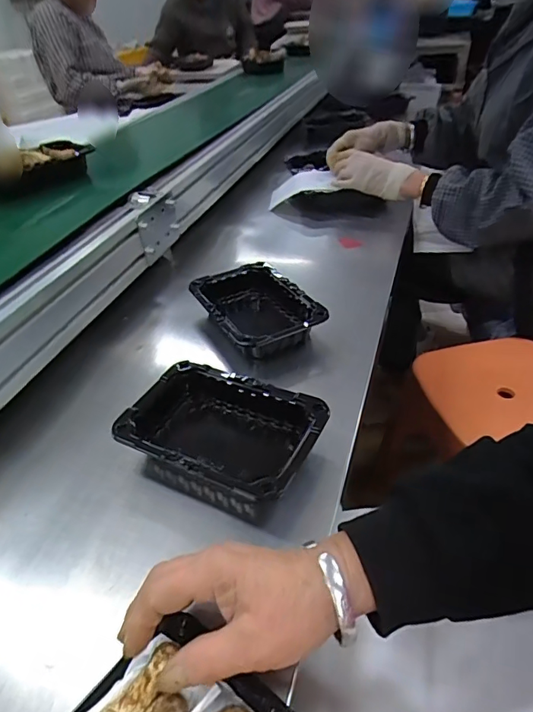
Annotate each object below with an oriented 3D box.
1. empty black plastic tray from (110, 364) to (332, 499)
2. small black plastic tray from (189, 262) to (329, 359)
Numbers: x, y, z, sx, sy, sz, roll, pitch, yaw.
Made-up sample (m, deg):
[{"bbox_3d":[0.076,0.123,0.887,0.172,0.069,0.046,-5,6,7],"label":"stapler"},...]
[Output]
[{"bbox_3d":[-0.043,0.078,0.472,0.181,0.049,0.126,16,42,24],"label":"empty black plastic tray"},{"bbox_3d":[-0.013,-0.056,0.639,0.127,0.062,0.172,-21,40,-19],"label":"small black plastic tray"}]

